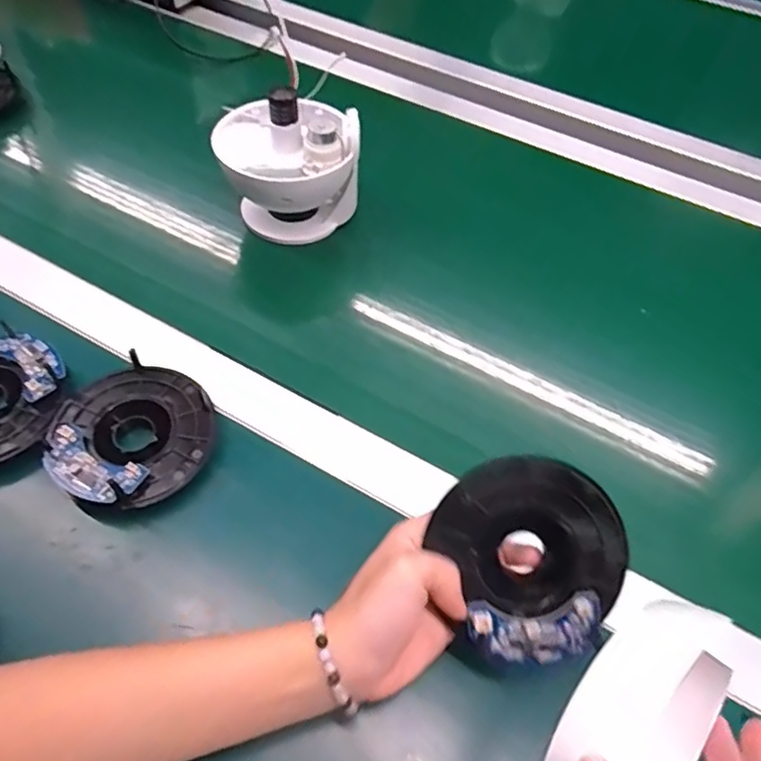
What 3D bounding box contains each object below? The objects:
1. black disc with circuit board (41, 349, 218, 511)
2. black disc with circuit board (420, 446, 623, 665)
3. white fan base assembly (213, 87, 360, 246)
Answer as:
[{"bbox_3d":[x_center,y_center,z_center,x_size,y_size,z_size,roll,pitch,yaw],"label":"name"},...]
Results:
[{"bbox_3d":[-0.161,0.032,0.382,0.100,0.021,0.100,2,57,-2],"label":"black disc with circuit board"},{"bbox_3d":[0.078,0.088,0.305,0.089,0.024,0.100,-25,88,-1],"label":"black disc with circuit board"},{"bbox_3d":[-0.079,-0.184,0.513,0.116,0.114,0.106,-4,56,-5],"label":"white fan base assembly"}]

